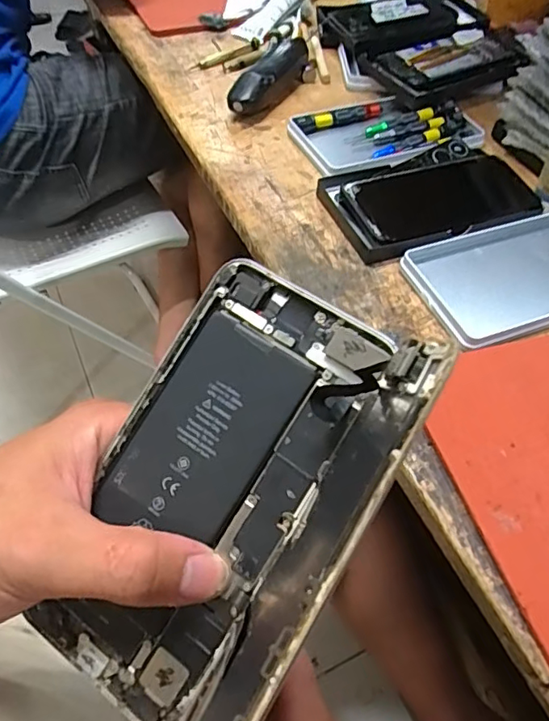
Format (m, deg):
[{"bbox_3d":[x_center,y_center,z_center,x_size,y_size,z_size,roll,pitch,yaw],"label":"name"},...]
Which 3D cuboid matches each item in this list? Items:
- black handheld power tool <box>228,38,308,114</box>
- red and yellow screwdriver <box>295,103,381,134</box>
[{"bbox_3d":[-0.002,-0.306,0.594,0.028,0.037,0.133,29,56,19],"label":"black handheld power tool"},{"bbox_3d":[0.068,-0.251,0.575,0.097,0.015,0.016,-16,55,-14],"label":"red and yellow screwdriver"}]

